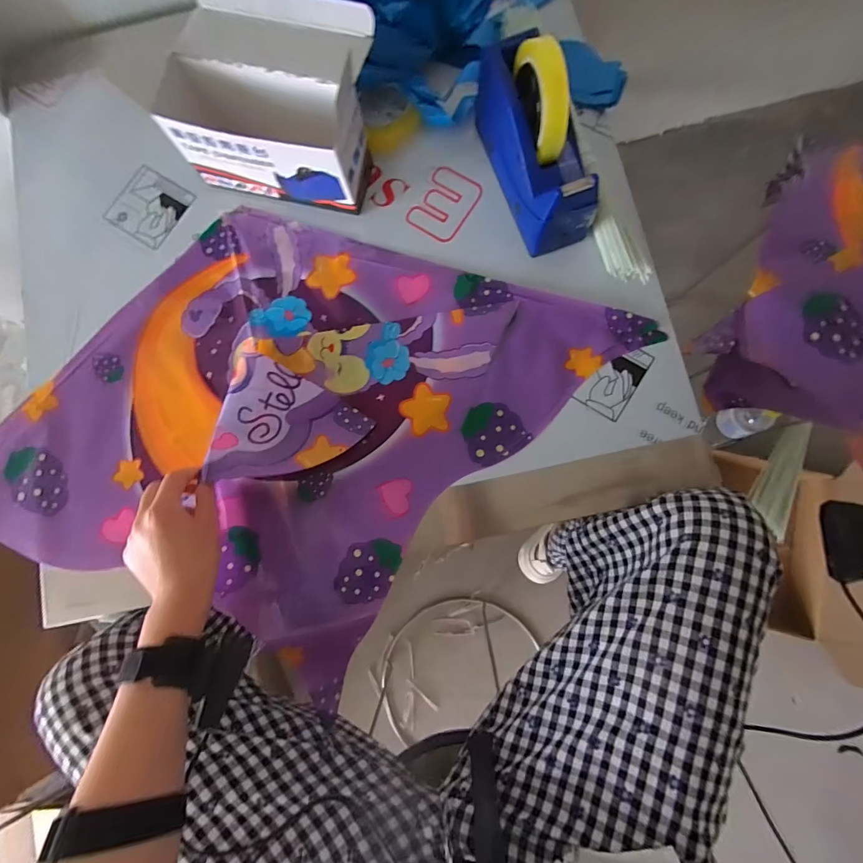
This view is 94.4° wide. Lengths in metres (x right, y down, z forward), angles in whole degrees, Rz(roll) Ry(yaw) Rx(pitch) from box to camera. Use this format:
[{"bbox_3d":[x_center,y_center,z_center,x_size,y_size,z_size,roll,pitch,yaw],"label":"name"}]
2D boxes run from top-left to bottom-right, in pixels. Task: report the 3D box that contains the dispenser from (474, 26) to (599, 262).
[{"bbox_3d":[0.118,-0.321,0.438,0.071,0.125,0.201,-19,82,0],"label":"dispenser"}]

